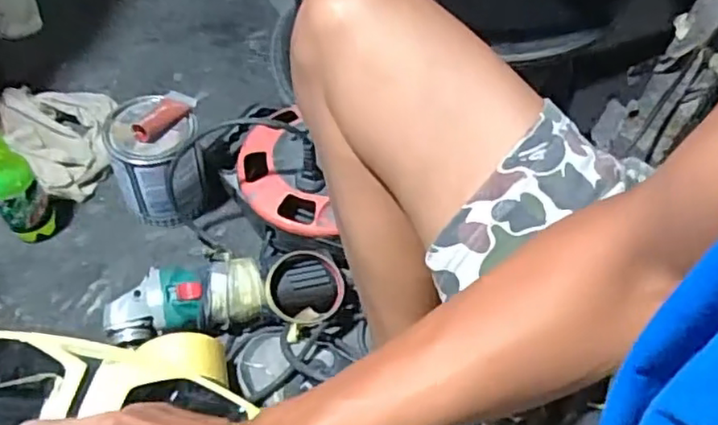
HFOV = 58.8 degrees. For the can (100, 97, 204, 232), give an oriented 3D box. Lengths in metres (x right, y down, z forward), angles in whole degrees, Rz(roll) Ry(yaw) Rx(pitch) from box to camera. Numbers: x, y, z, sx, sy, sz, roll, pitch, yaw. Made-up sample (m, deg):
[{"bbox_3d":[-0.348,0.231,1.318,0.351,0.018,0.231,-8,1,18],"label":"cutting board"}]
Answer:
[{"bbox_3d":[-0.247,-0.056,0.782,0.106,0.136,0.095,23,55,11],"label":"can"}]

